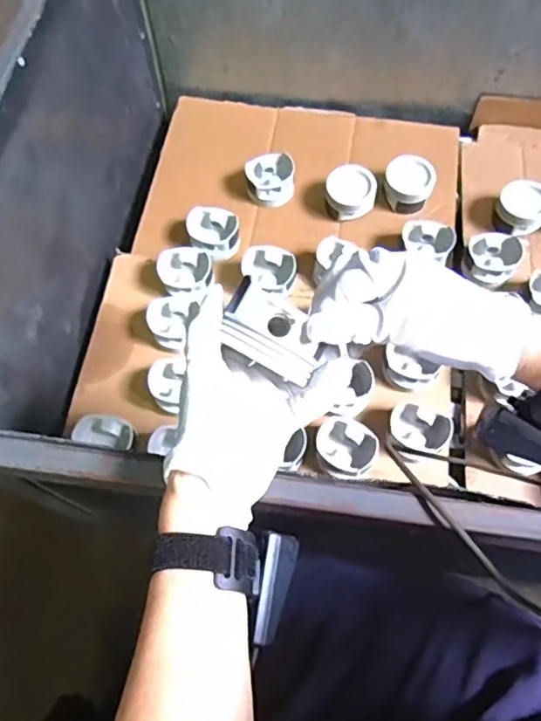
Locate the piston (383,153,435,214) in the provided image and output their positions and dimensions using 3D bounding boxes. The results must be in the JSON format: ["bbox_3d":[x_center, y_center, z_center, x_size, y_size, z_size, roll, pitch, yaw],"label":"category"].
[{"bbox_3d":[0.215,-0.274,0.901,0.077,0.055,0.074,-1,66,2],"label":"piston"}]

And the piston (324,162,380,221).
[{"bbox_3d":[0.125,-0.258,0.897,0.076,0.056,0.072,-1,66,2],"label":"piston"}]

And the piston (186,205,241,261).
[{"bbox_3d":[-0.085,-0.191,0.881,0.076,0.048,0.081,-1,66,2],"label":"piston"}]

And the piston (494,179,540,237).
[{"bbox_3d":[0.384,-0.229,0.879,0.076,0.056,0.080,33,71,16],"label":"piston"}]

